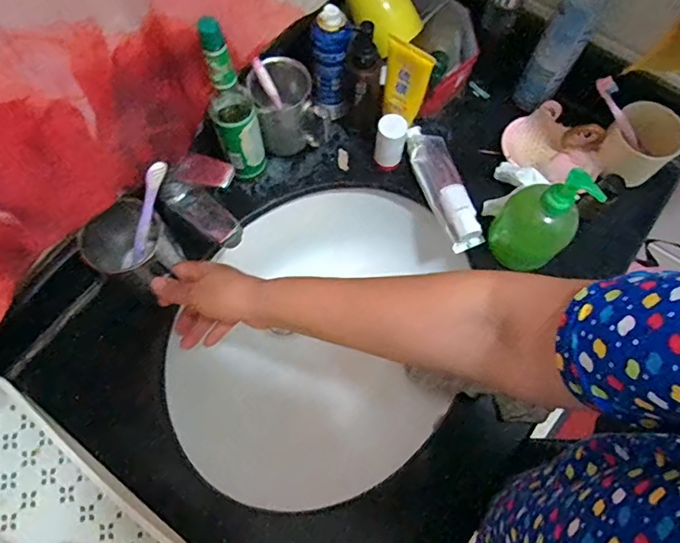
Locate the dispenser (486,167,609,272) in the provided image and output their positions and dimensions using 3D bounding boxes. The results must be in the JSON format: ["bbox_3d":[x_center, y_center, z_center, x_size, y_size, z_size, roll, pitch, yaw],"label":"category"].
[{"bbox_3d":[0.229,-0.064,0.560,0.083,0.153,0.069,36,73,11],"label":"dispenser"}]

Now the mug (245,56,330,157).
[{"bbox_3d":[-0.067,-0.200,0.635,0.081,0.096,0.085,-21,72,-10],"label":"mug"}]

